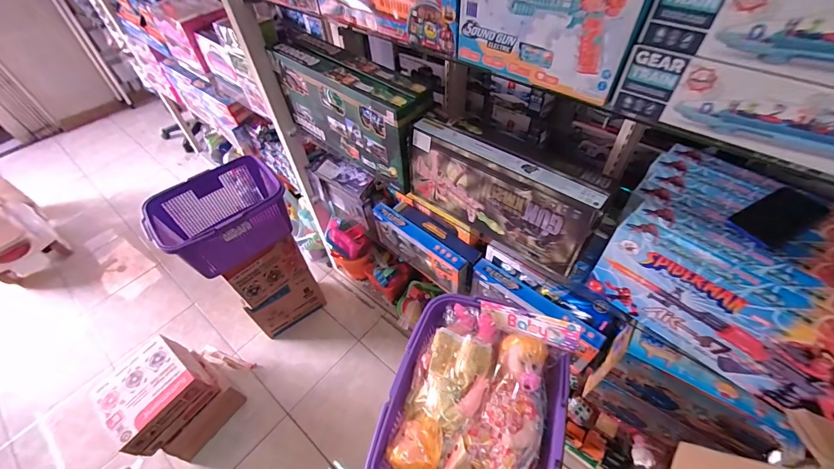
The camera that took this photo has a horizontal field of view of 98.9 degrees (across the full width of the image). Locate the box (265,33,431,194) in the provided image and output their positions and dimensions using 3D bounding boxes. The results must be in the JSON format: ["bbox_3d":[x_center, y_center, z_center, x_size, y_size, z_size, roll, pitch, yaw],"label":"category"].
[{"bbox_3d":[-0.183,-0.345,1.003,0.138,0.251,0.509,-38,58,-25],"label":"box"}]

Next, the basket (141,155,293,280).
[{"bbox_3d":[-0.643,-0.056,1.216,0.397,0.205,0.290,-36,57,-23],"label":"basket"}]

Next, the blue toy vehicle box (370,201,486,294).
[{"bbox_3d":[0.024,0.038,1.137,0.367,0.169,0.097,34,60,27],"label":"blue toy vehicle box"}]

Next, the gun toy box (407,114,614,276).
[{"bbox_3d":[0.177,-0.101,0.801,0.430,0.211,0.101,30,58,25],"label":"gun toy box"}]

